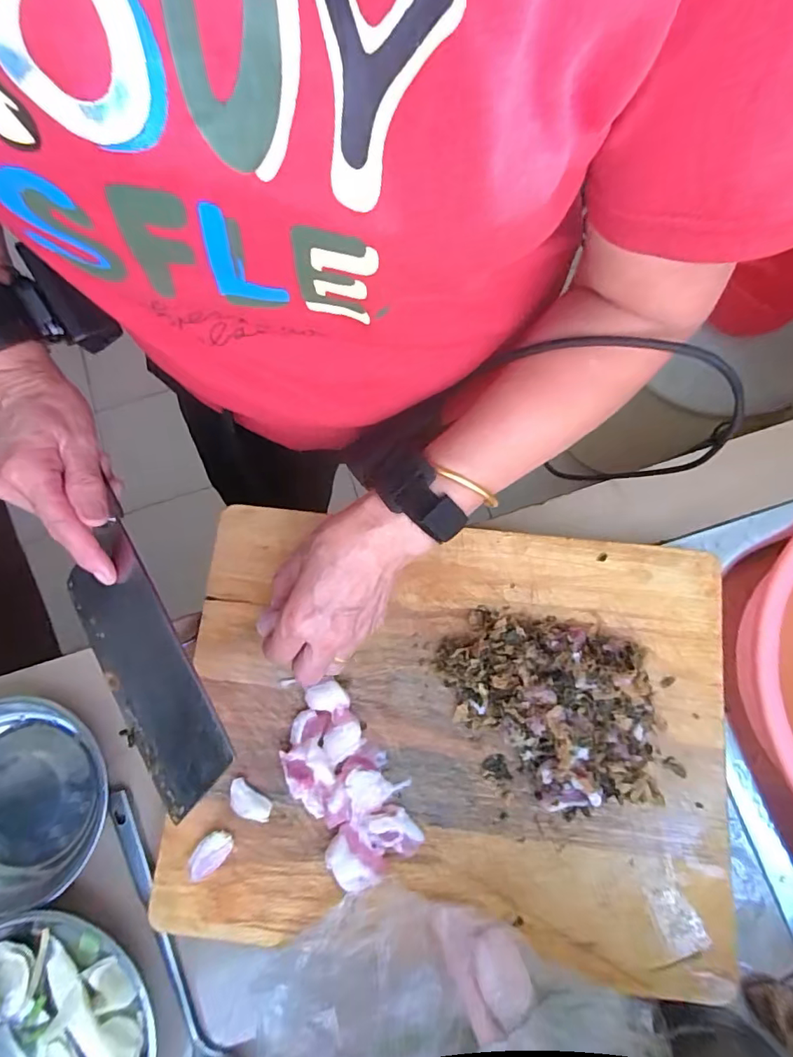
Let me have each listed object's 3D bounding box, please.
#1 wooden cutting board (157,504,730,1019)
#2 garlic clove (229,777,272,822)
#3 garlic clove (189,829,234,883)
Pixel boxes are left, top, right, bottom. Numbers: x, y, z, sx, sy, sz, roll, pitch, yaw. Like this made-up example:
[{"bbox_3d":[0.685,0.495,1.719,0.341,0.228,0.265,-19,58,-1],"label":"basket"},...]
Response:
[{"bbox_3d":[0.038,0.143,0.365,0.385,0.031,0.290,5,75,3],"label":"wooden cutting board"},{"bbox_3d":[-0.105,0.195,0.360,0.034,0.012,0.017,40,80,12],"label":"garlic clove"},{"bbox_3d":[-0.129,0.227,0.353,0.020,0.009,0.035,40,79,11],"label":"garlic clove"}]

